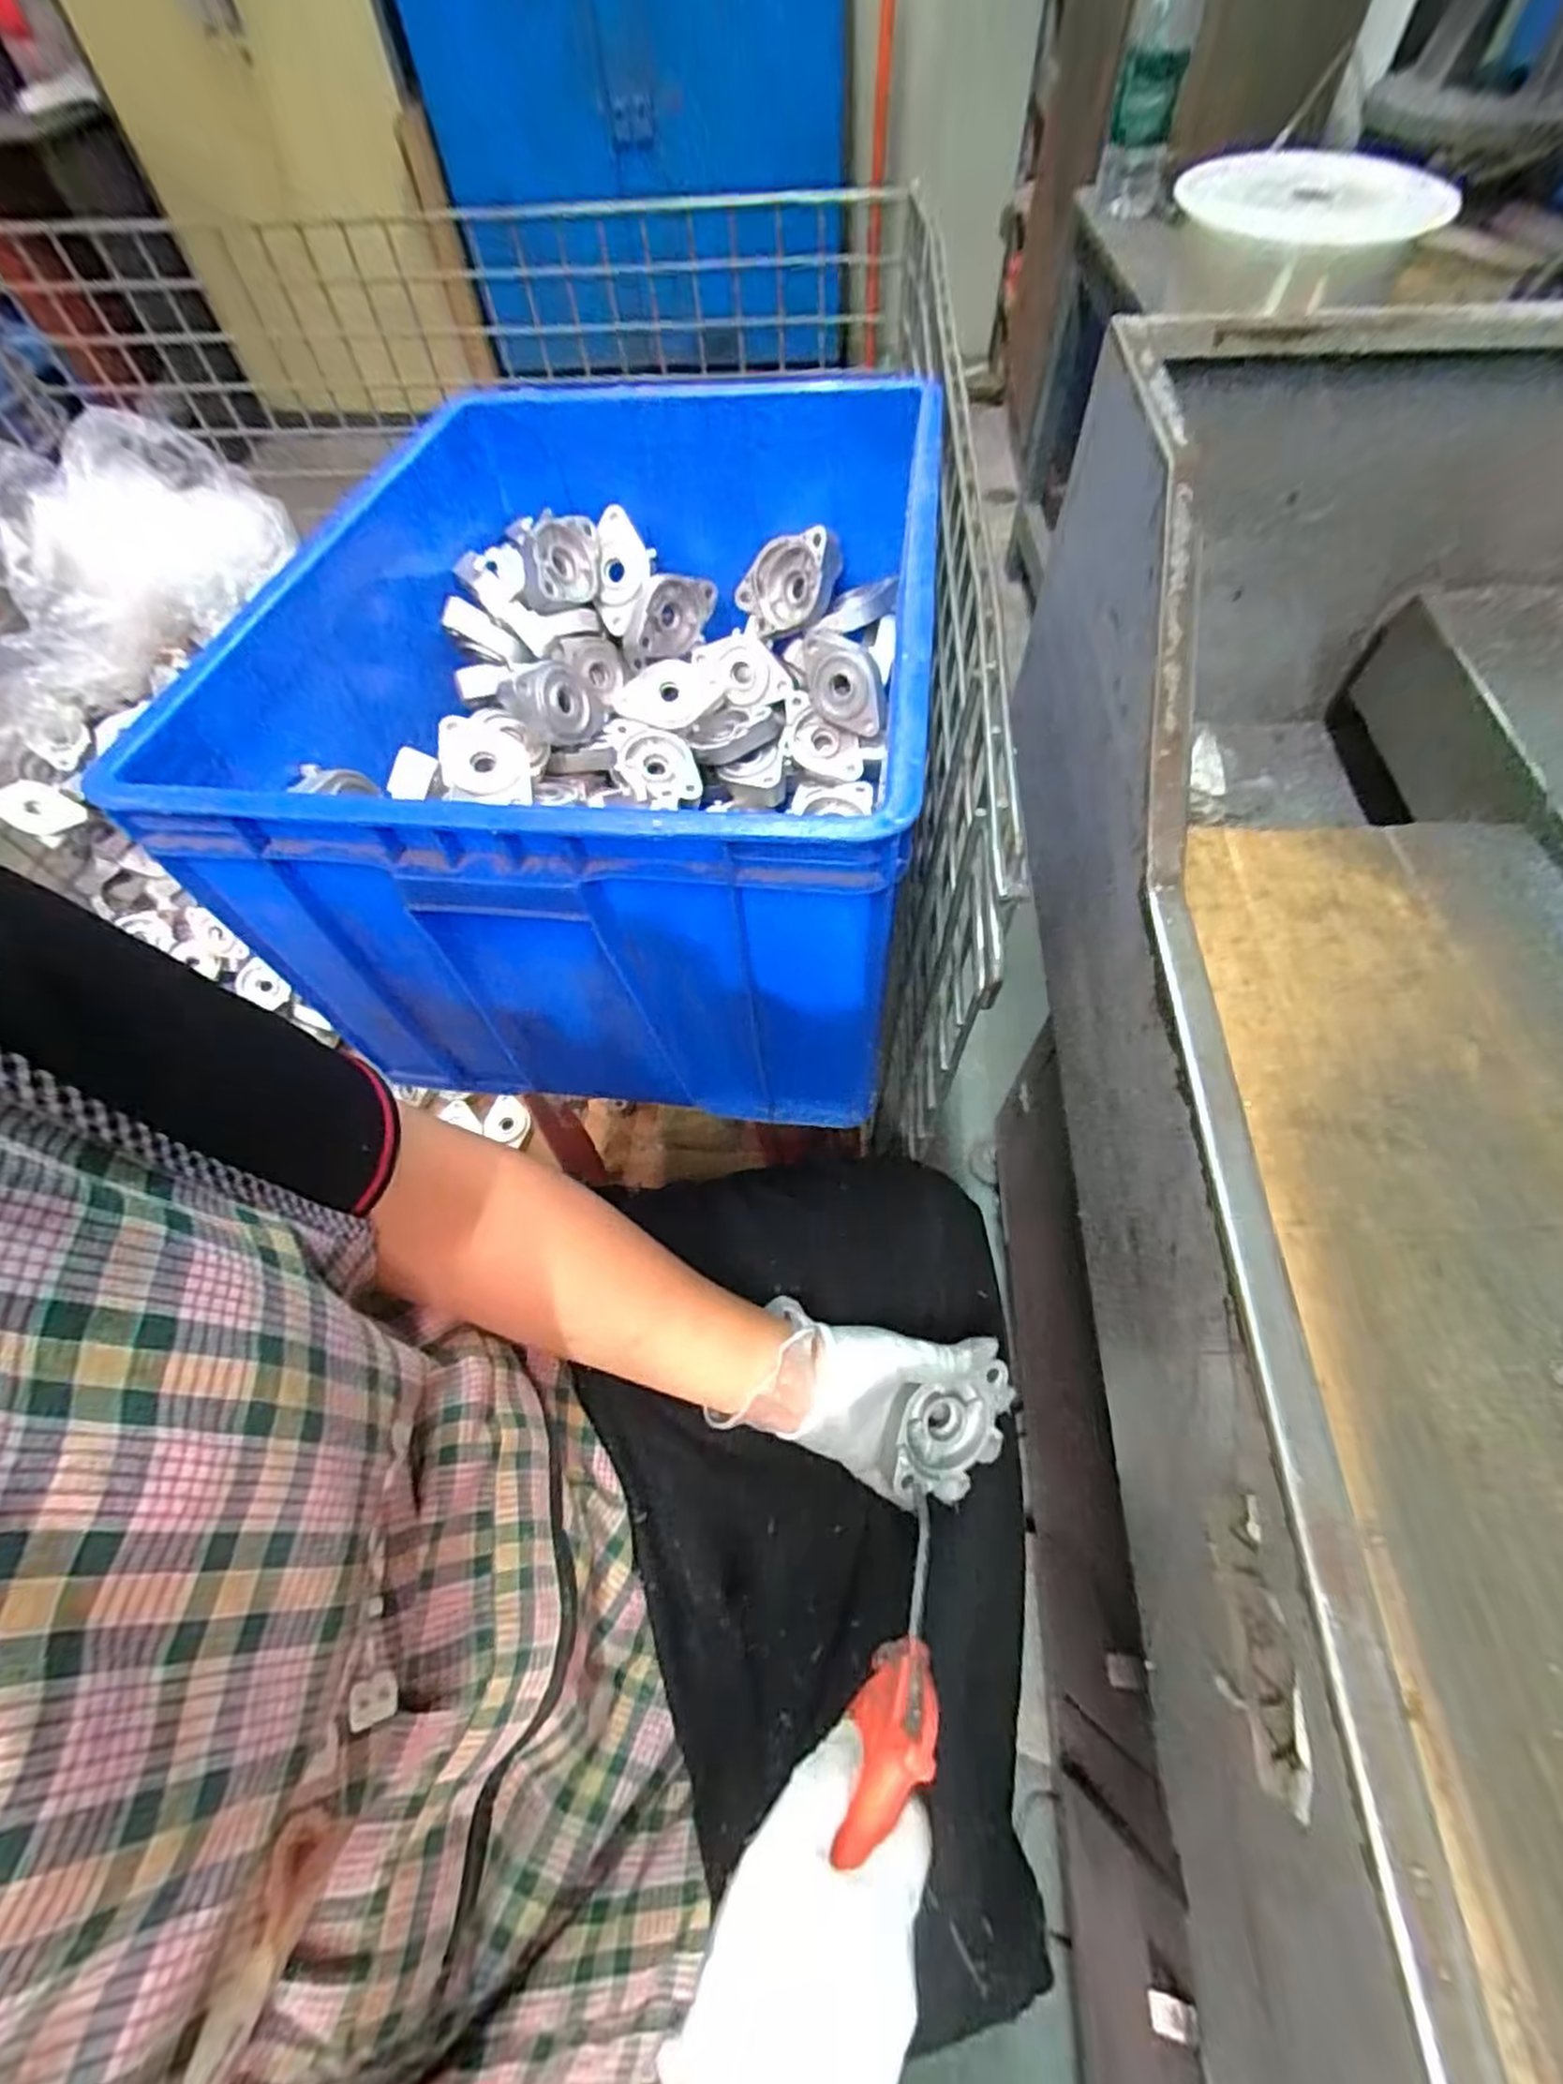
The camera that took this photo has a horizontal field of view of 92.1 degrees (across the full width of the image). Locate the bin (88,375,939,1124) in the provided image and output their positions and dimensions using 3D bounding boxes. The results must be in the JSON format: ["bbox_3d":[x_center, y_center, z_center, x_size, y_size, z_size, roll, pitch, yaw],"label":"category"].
[{"bbox_3d":[-0.110,-0.267,0.575,0.402,0.303,0.548,5,61,5],"label":"bin"}]

